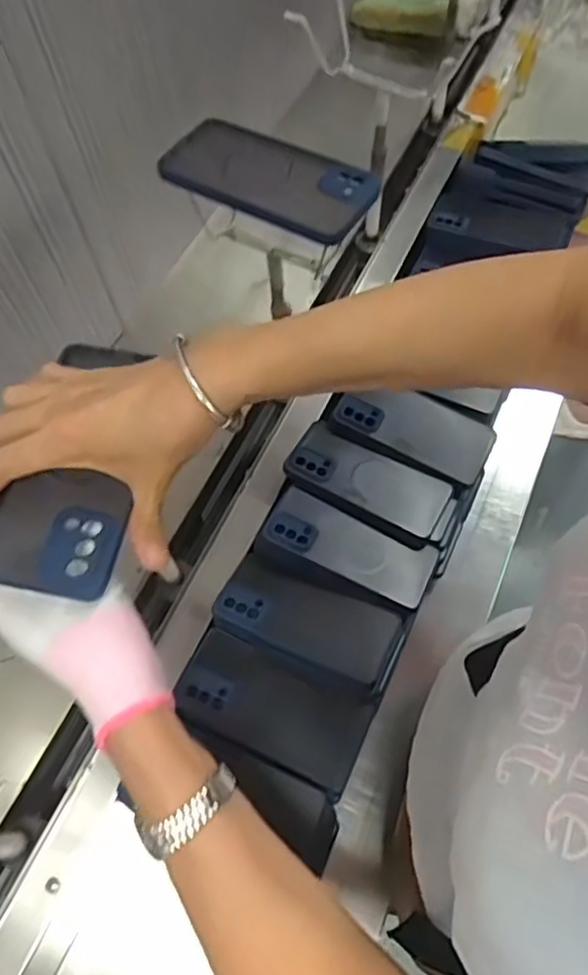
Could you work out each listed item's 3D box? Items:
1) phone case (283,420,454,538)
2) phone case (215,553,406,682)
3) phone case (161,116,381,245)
[{"bbox_3d":[0.073,-0.011,0.634,0.158,0.012,0.070,24,65,14],"label":"phone case"},{"bbox_3d":[0.011,0.116,0.578,0.159,0.010,0.075,21,45,20],"label":"phone case"},{"bbox_3d":[-0.023,-0.241,0.494,0.168,0.015,0.076,27,65,15],"label":"phone case"}]

